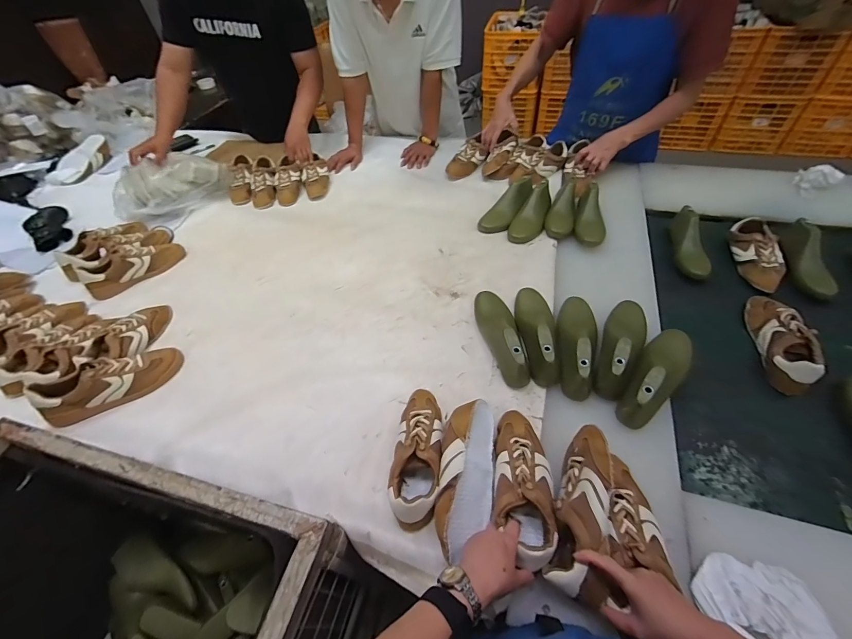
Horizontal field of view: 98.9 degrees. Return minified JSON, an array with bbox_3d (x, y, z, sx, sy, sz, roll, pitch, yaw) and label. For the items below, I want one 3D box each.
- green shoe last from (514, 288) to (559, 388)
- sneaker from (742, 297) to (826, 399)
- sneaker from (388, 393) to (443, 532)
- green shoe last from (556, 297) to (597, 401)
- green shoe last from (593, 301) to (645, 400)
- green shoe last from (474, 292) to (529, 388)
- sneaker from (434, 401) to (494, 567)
[{"bbox_3d":[0.237,0.011,0.763,0.079,0.075,0.246,0,50,6],"label":"green shoe last"},{"bbox_3d":[0.770,0.041,0.783,0.080,0.071,0.240,7,51,12],"label":"sneaker"},{"bbox_3d":[-0.009,0.225,0.634,0.089,0.074,0.242,1,51,7],"label":"sneaker"},{"bbox_3d":[0.312,0.039,0.743,0.082,0.088,0.245,10,52,15],"label":"green shoe last"},{"bbox_3d":[0.400,0.052,0.744,0.081,0.101,0.233,23,43,21],"label":"green shoe last"},{"bbox_3d":[0.163,0.024,0.770,0.078,0.088,0.234,-10,50,-2],"label":"green shoe last"},{"bbox_3d":[0.067,0.254,0.599,0.088,0.082,0.230,3,51,9],"label":"sneaker"}]

